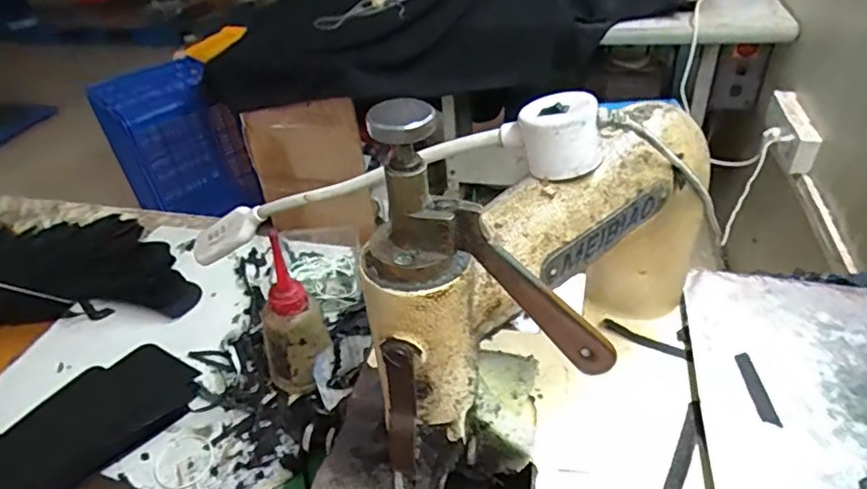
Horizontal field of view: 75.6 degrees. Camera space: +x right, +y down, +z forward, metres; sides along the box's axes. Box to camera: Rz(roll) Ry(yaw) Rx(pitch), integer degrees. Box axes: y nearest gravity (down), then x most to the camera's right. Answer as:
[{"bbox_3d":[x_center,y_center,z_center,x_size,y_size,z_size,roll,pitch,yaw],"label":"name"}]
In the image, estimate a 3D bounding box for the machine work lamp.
[{"bbox_3d":[-0.051,-0.032,0.355,0.311,0.038,0.034,-12,33,28],"label":"machine work lamp"}]

